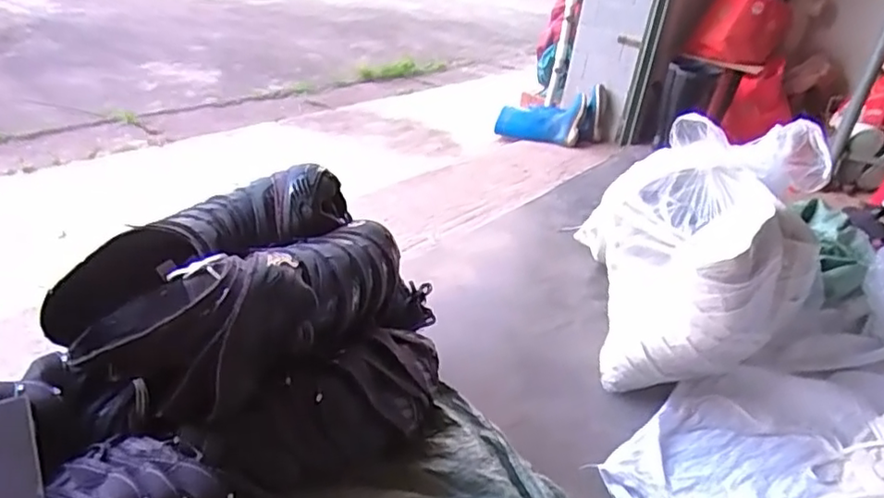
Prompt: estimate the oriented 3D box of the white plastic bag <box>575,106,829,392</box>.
[{"bbox_3d":[0.533,0.018,1.240,0.390,0.423,0.469,21,32,23],"label":"white plastic bag"}]

